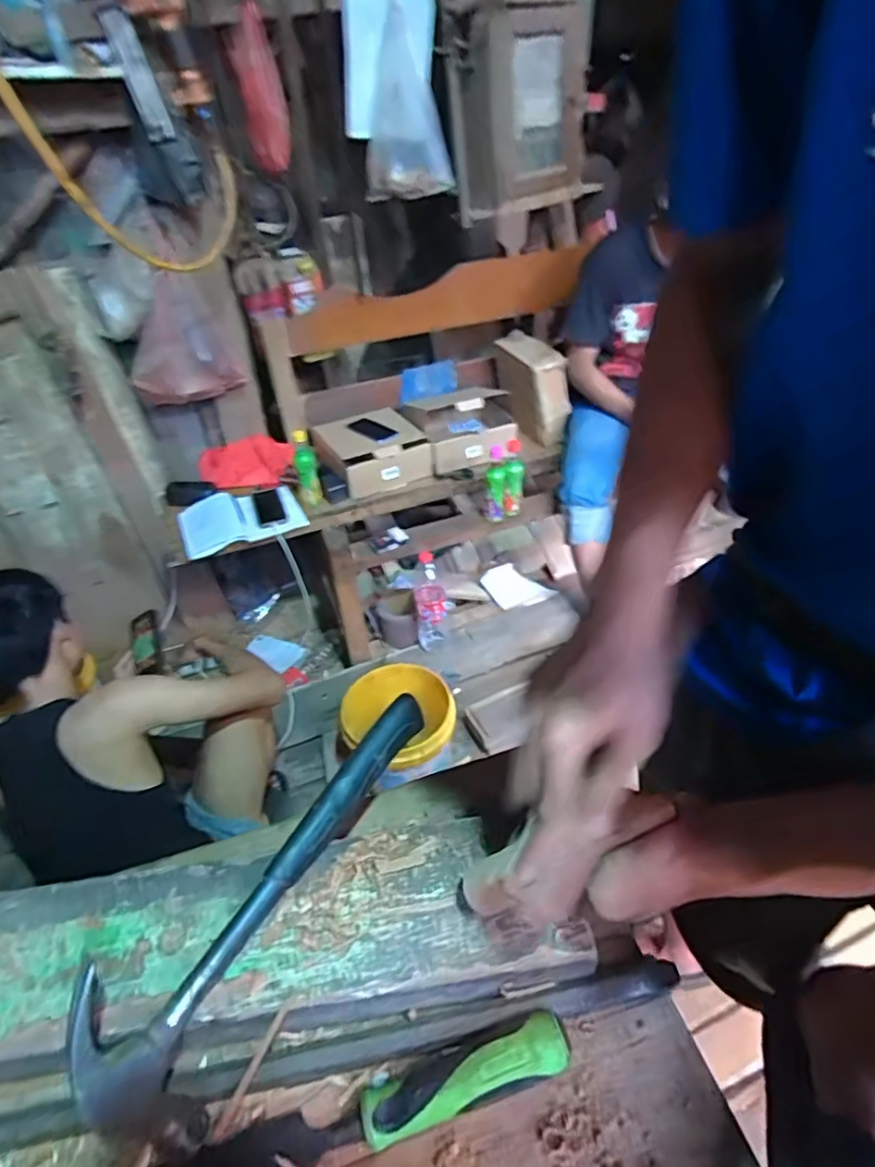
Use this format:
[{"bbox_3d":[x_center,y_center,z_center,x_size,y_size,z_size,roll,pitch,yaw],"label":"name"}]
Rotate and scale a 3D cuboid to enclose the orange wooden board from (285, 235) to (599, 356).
[{"bbox_3d":[0.039,-0.865,1.782,1.003,0.191,0.044,-19,37,-13],"label":"orange wooden board"}]

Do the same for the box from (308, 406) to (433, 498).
[{"bbox_3d":[-0.193,-0.390,1.689,0.272,0.123,0.277,-20,43,-21],"label":"box"}]

